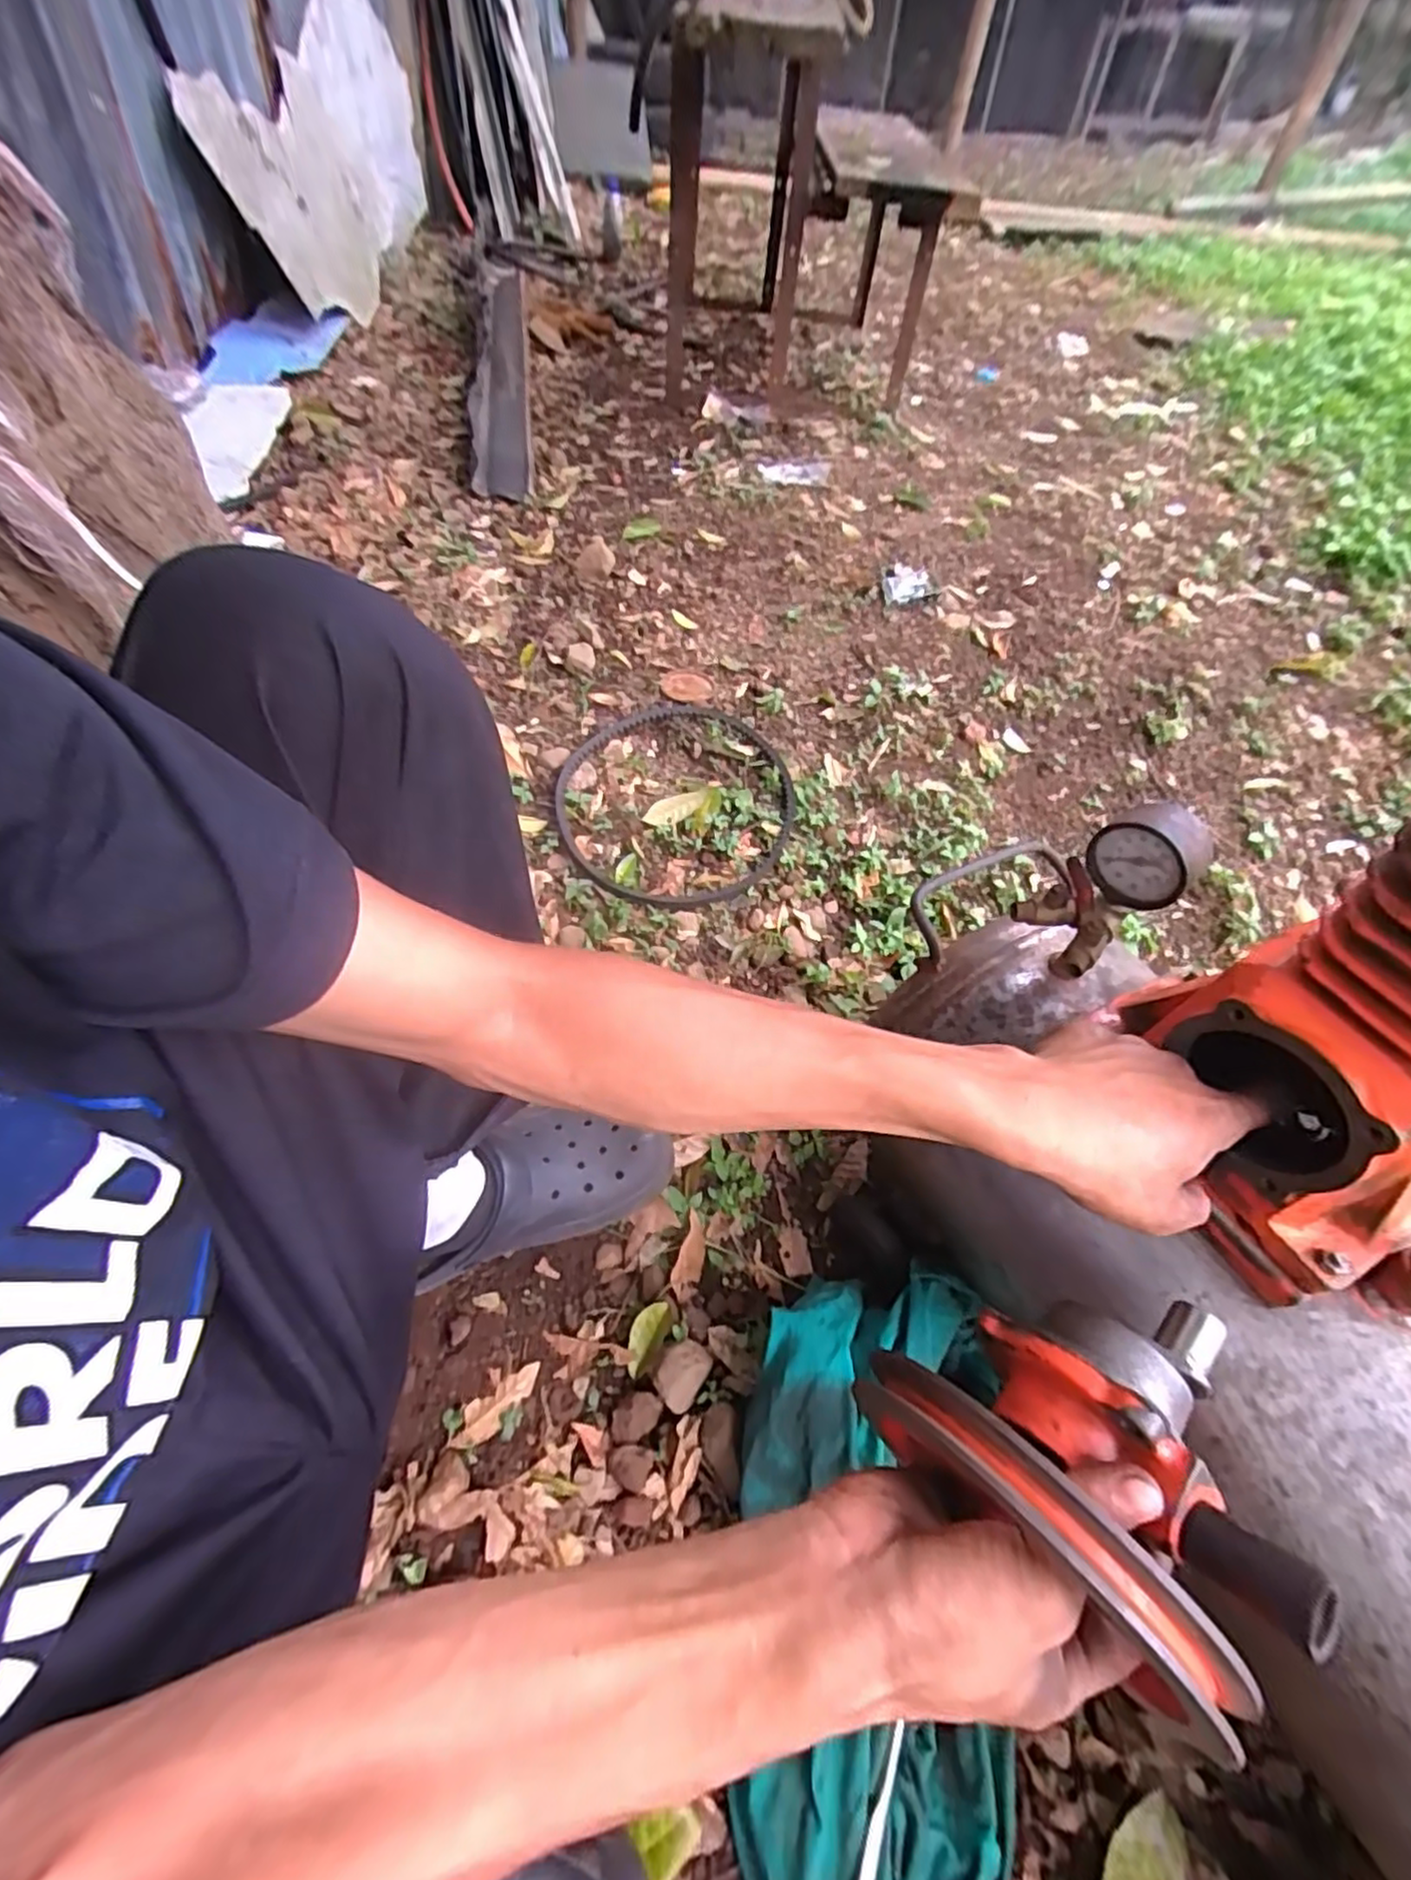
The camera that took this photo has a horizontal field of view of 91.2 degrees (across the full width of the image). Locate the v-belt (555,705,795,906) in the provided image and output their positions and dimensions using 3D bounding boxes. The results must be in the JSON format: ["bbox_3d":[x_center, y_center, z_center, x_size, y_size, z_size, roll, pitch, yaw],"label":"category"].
[{"bbox_3d":[-0.037,-0.191,0.909,0.309,0.021,0.353,-2,55,-3],"label":"v-belt"}]

